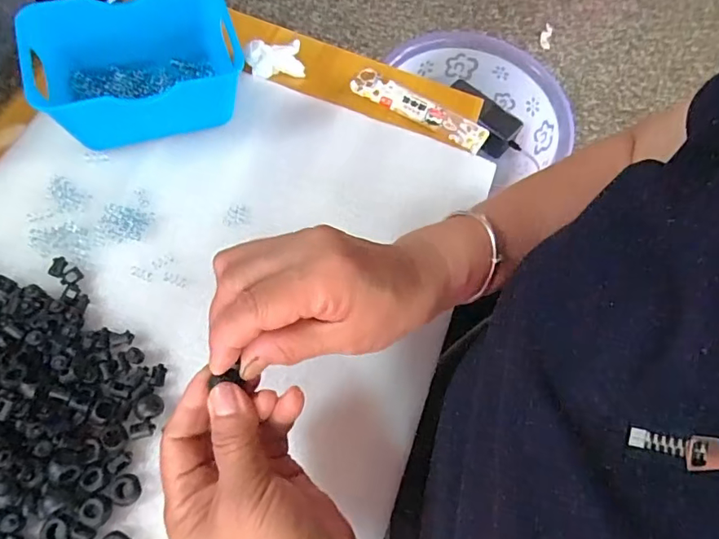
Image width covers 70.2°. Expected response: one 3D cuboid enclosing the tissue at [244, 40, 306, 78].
[{"bbox_3d":[-0.078,-0.194,0.471,0.053,0.019,0.029,-2,65,-7],"label":"tissue"}]

